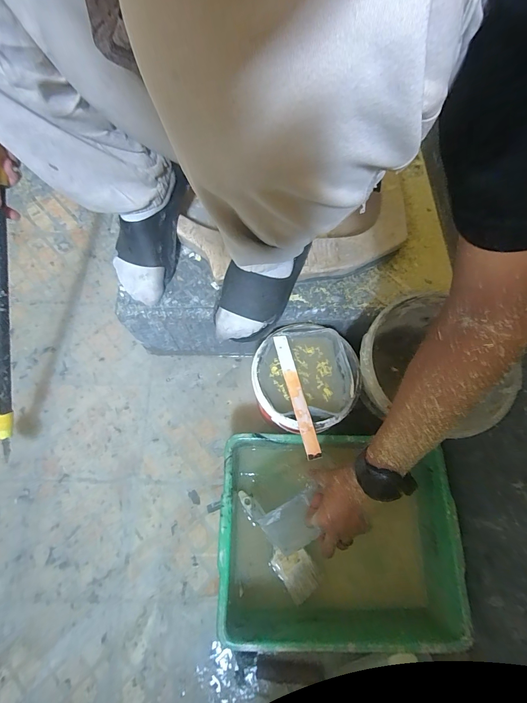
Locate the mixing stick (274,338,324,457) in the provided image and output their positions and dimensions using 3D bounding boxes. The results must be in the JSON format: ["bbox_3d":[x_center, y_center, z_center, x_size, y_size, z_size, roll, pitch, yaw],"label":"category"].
[{"bbox_3d":[0.053,0.068,0.516,0.023,0.006,0.207,-13,67,-3],"label":"mixing stick"}]

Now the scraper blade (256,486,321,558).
[{"bbox_3d":[0.045,0.272,0.502,0.089,0.014,0.076,-30,97,-3],"label":"scraper blade"}]

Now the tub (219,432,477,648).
[{"bbox_3d":[0.122,0.315,0.572,0.383,0.129,0.301,1,69,-2],"label":"tub"}]

